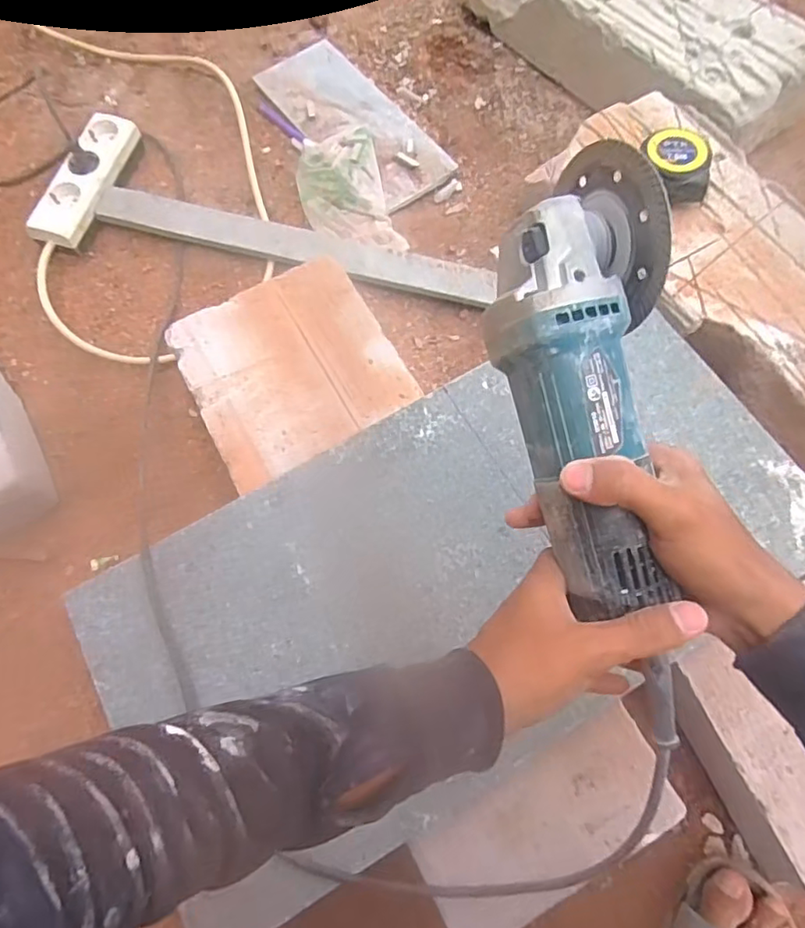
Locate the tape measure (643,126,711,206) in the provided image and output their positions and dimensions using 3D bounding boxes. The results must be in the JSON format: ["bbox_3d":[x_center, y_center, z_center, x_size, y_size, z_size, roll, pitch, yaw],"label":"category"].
[{"bbox_3d":[0.276,-0.306,0.612,0.060,0.046,0.087,7,72,6],"label":"tape measure"}]

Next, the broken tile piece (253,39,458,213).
[{"bbox_3d":[-0.070,-0.467,0.804,0.122,0.009,0.321,-35,73,-8],"label":"broken tile piece"}]

